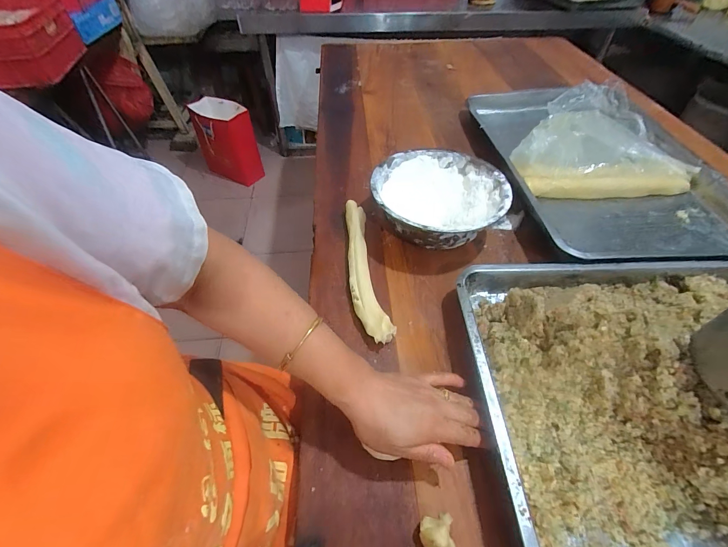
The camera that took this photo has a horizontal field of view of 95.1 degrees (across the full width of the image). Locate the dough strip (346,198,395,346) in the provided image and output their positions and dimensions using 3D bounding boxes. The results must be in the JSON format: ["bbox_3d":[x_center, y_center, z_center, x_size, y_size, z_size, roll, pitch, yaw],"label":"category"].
[{"bbox_3d":[-0.004,-0.011,0.524,0.046,0.036,0.271,-7,51,-6],"label":"dough strip"}]

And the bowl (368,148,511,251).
[{"bbox_3d":[0.126,-0.122,0.580,0.217,0.088,0.216,0,50,0],"label":"bowl"}]

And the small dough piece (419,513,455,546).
[{"bbox_3d":[0.068,0.245,0.309,0.032,0.025,0.037,3,50,2],"label":"small dough piece"}]

